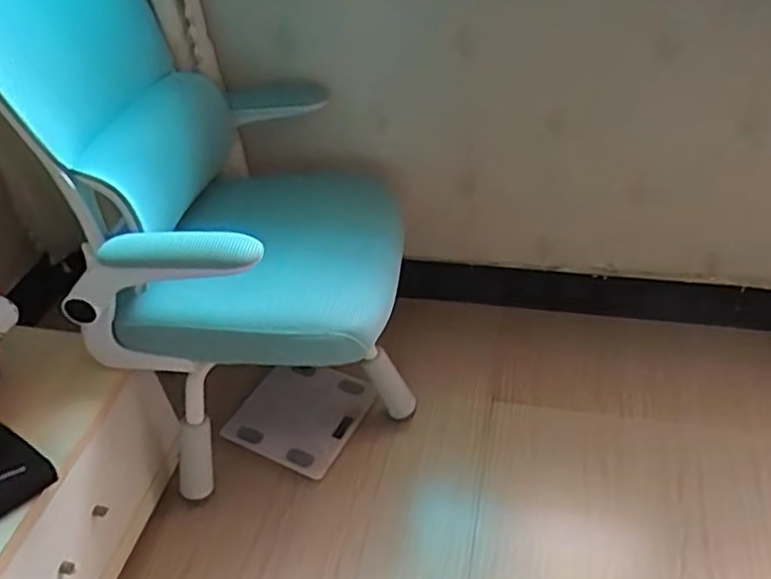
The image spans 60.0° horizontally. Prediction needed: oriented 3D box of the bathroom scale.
[{"bbox_3d":[-0.185,0.265,1.448,0.255,0.021,0.256,14,49,23],"label":"bathroom scale"}]

